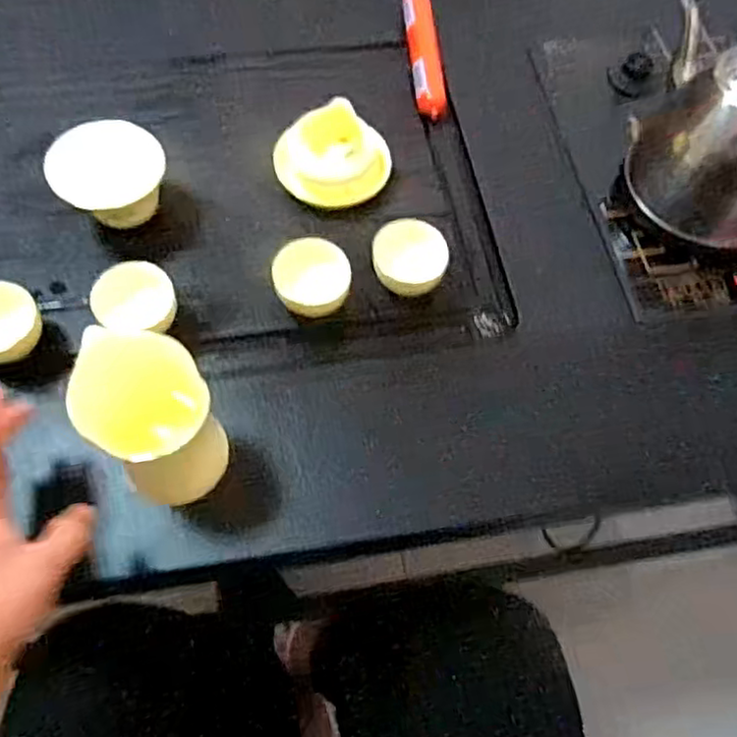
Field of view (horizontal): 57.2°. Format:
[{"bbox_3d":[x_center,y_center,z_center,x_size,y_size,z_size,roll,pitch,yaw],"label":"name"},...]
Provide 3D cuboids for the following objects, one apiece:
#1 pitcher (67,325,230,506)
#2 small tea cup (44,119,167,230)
[{"bbox_3d":[-0.141,0.035,0.447,0.076,0.108,0.080,-28,67,-16],"label":"pitcher"},{"bbox_3d":[-0.214,-0.155,0.573,0.084,0.070,0.085,1,63,-2],"label":"small tea cup"}]

